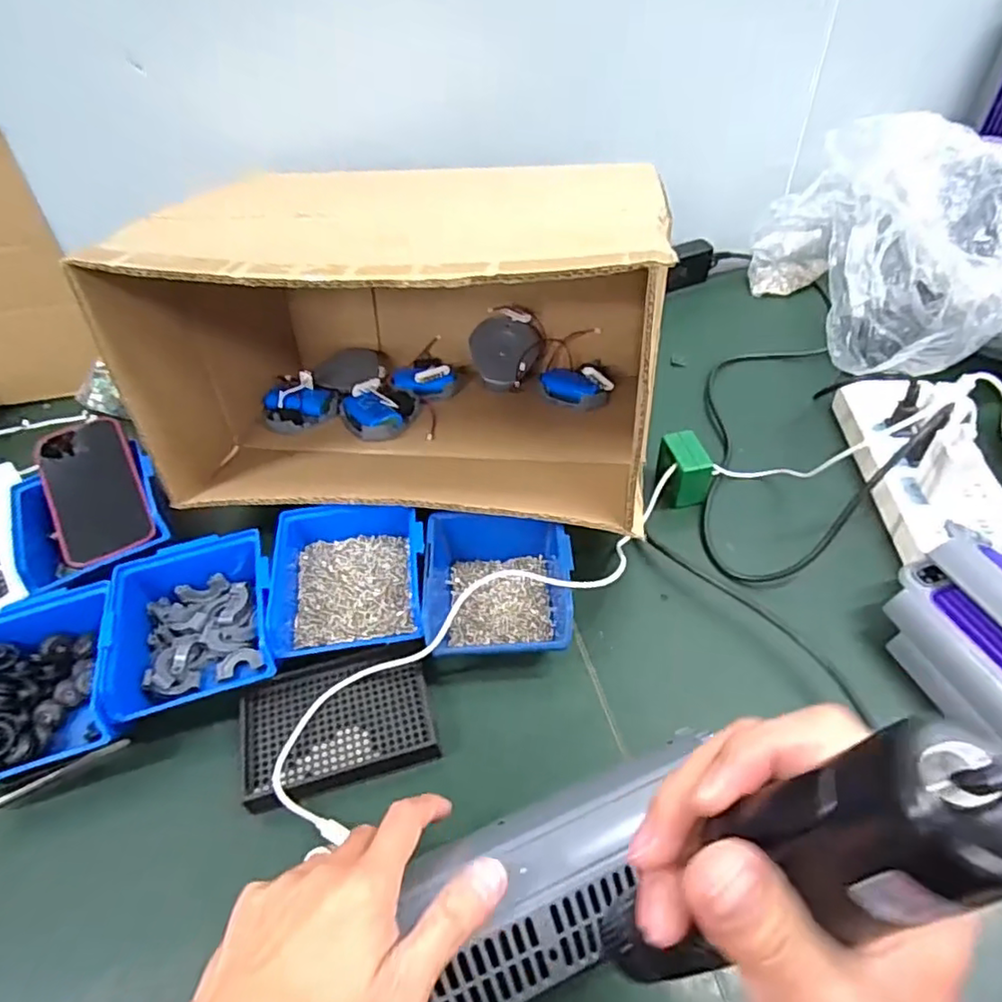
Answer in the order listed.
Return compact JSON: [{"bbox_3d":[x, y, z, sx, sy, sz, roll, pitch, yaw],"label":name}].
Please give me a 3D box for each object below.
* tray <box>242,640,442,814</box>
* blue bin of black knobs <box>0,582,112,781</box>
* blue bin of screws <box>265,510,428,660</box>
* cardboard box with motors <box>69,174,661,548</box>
[{"bbox_3d":[-0.118,0.157,0.458,0.133,0.017,0.097,-12,47,-6],"label":"tray"},{"bbox_3d":[-0.347,0.134,0.474,0.117,0.059,0.148,-18,48,-12],"label":"blue bin of black knobs"},{"bbox_3d":[-0.123,0.061,0.523,0.118,0.053,0.136,-8,47,-3],"label":"blue bin of screws"},{"bbox_3d":[-0.080,-0.154,0.574,0.410,0.244,0.306,3,47,8],"label":"cardboard box with motors"}]

